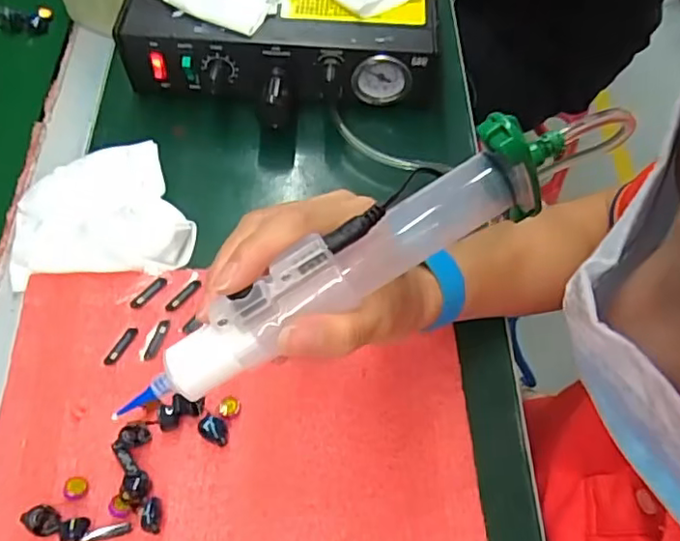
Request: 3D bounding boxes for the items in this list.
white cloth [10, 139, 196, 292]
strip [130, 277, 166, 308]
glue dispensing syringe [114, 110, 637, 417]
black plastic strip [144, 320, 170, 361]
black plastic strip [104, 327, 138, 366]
[{"bbox_3d":[-0.167,-0.042,0.411,0.114,0.016,0.110,-13,61,-9],"label":"white cloth"},{"bbox_3d":[-0.121,0.014,0.380,0.009,0.004,0.026,40,67,20],"label":"strip"},{"bbox_3d":[0.012,-0.009,0.235,0.222,0.033,0.024,-31,63,0],"label":"glue dispensing syringe"},{"bbox_3d":[-0.112,0.042,0.367,0.007,0.004,0.026,15,60,8],"label":"black plastic strip"},{"bbox_3d":[-0.132,0.045,0.363,0.007,0.004,0.027,27,63,15],"label":"black plastic strip"}]

